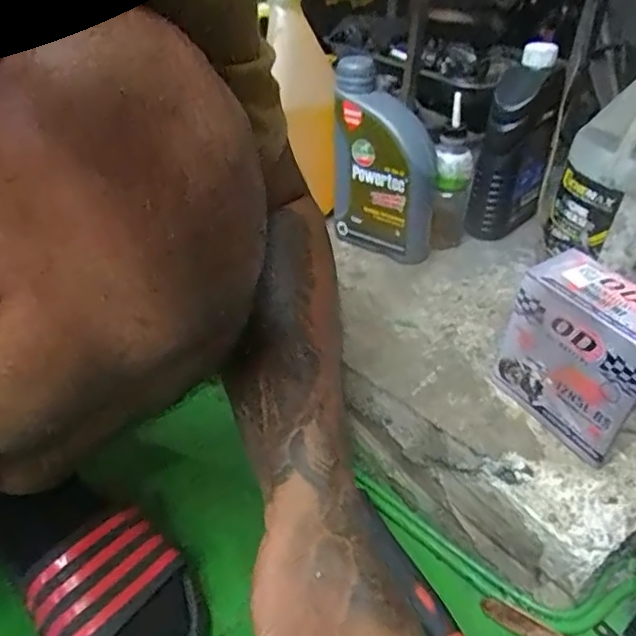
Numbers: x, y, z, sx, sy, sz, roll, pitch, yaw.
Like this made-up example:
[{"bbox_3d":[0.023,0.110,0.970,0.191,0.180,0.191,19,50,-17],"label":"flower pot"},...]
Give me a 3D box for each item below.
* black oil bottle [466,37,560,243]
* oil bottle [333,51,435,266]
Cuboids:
[{"bbox_3d":[0.253,-0.218,0.752,0.086,0.238,0.069,14,19,11],"label":"black oil bottle"},{"bbox_3d":[0.080,-0.181,0.709,0.142,0.216,0.056,26,43,26],"label":"oil bottle"}]

